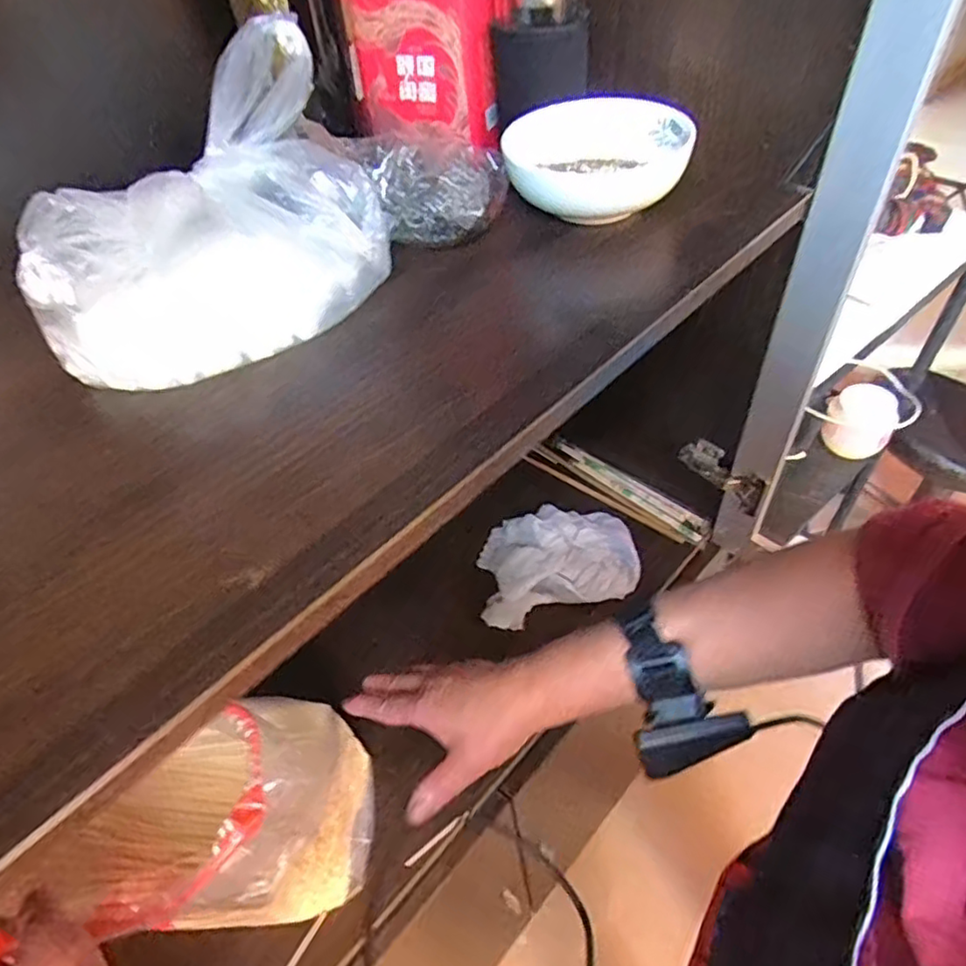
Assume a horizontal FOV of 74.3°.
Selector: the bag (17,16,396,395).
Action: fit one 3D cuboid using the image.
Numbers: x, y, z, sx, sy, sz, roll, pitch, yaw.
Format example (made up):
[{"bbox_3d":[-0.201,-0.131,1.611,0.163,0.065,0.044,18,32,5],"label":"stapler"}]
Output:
[{"bbox_3d":[-0.157,-0.149,0.359,0.196,0.127,0.108,-30,51,-19],"label":"bag"}]

